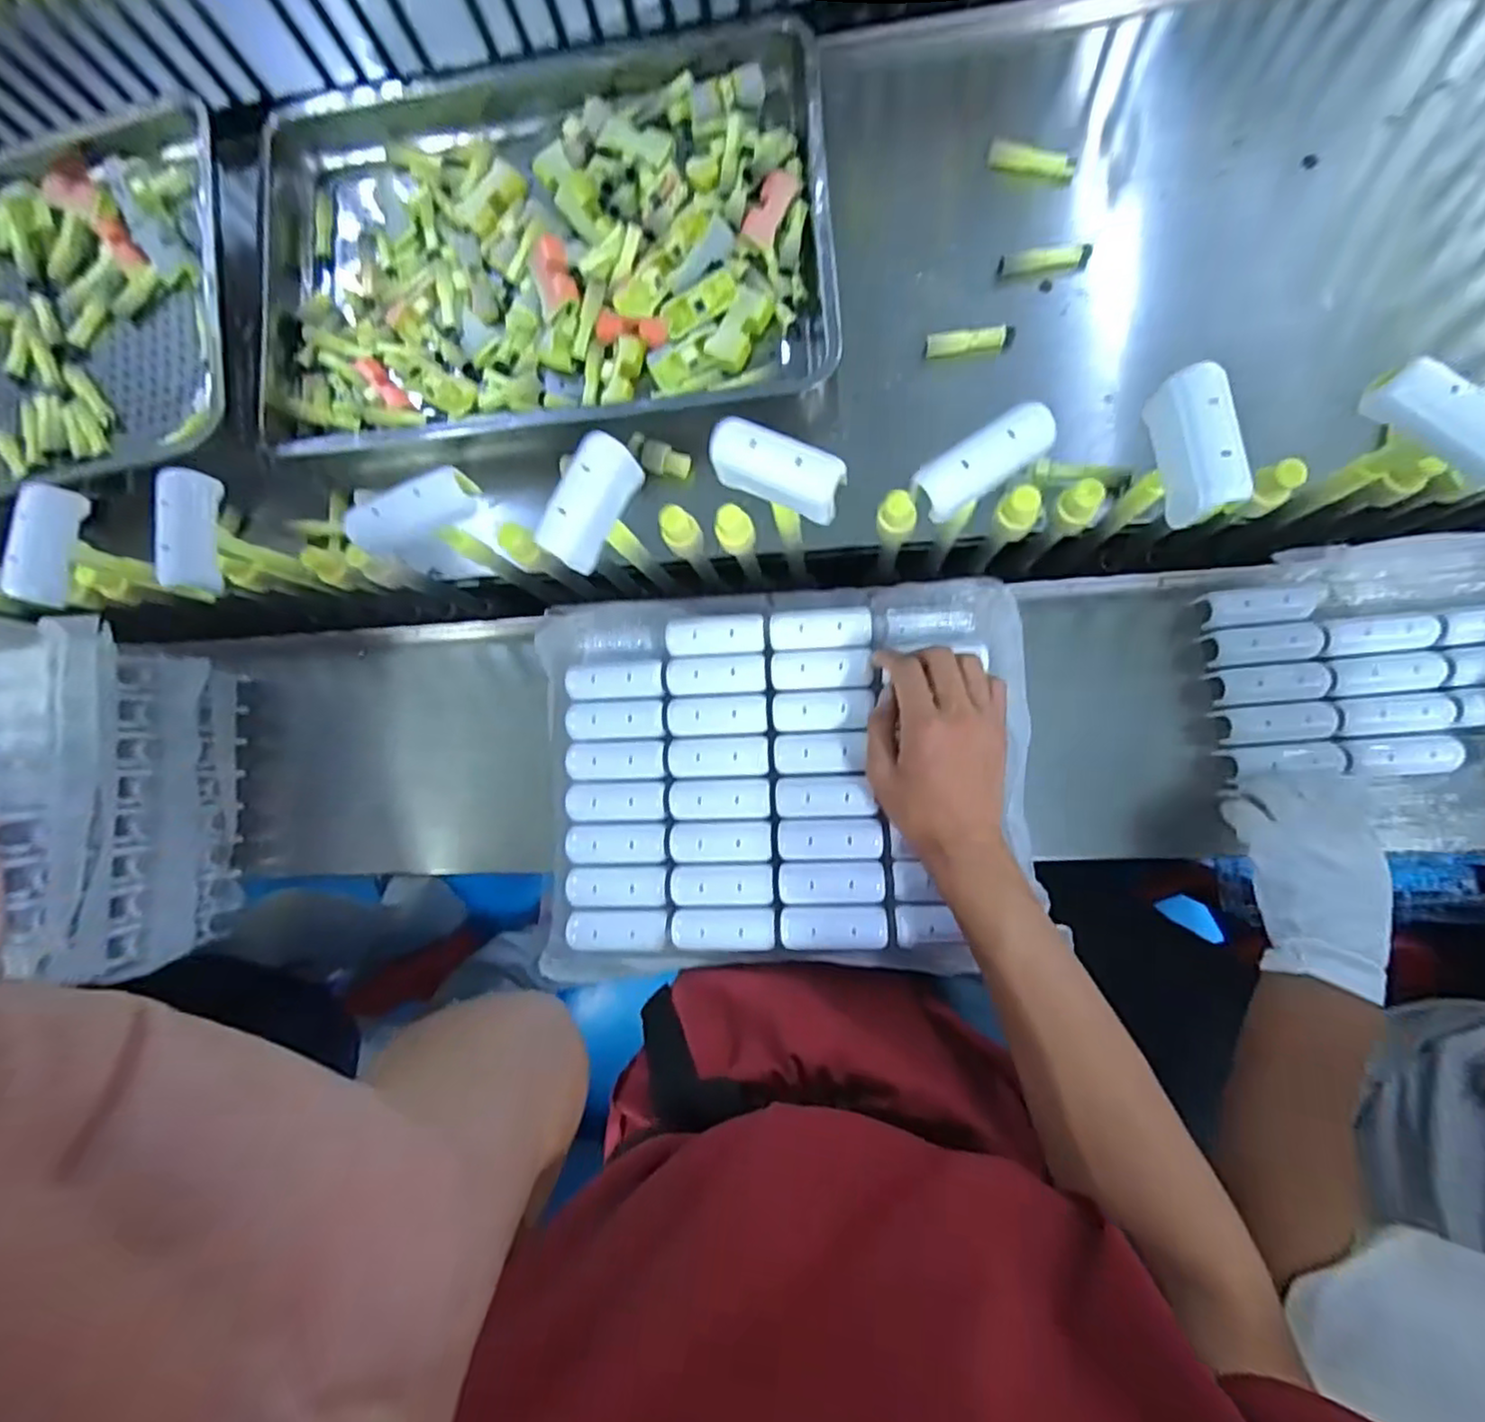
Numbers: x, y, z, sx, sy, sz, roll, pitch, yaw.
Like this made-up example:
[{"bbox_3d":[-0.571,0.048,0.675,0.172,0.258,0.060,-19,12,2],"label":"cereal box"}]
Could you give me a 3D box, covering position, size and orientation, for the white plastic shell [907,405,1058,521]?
[{"bbox_3d":[0.134,-0.138,0.377,0.076,0.024,0.028,-30,80,2],"label":"white plastic shell"}]

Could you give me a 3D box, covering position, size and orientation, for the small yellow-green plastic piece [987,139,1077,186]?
[{"bbox_3d":[0.274,-0.521,0.649,0.079,0.016,0.025,13,84,8],"label":"small yellow-green plastic piece"}]

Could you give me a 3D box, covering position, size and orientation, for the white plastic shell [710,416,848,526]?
[{"bbox_3d":[0.019,-0.138,0.397,0.078,0.029,0.034,24,86,9],"label":"white plastic shell"}]

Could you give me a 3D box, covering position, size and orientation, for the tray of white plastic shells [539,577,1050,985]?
[{"bbox_3d":[0.026,0.048,0.519,0.352,0.041,0.280,-4,82,6],"label":"tray of white plastic shells"}]

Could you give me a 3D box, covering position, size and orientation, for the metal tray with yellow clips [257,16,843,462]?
[{"bbox_3d":[-0.208,-0.476,0.695,0.585,0.049,0.410,-3,82,6],"label":"metal tray with yellow clips"}]

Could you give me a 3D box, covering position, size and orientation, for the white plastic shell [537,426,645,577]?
[{"bbox_3d":[-0.093,-0.126,0.416,0.026,0.043,0.076,28,86,9],"label":"white plastic shell"}]

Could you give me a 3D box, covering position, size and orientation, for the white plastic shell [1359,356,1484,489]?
[{"bbox_3d":[0.364,-0.149,0.350,0.077,0.033,0.018,44,89,10],"label":"white plastic shell"}]

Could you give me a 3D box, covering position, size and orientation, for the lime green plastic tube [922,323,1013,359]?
[{"bbox_3d":[0.212,-0.345,0.638,0.082,0.016,0.019,-4,82,6],"label":"lime green plastic tube"}]

